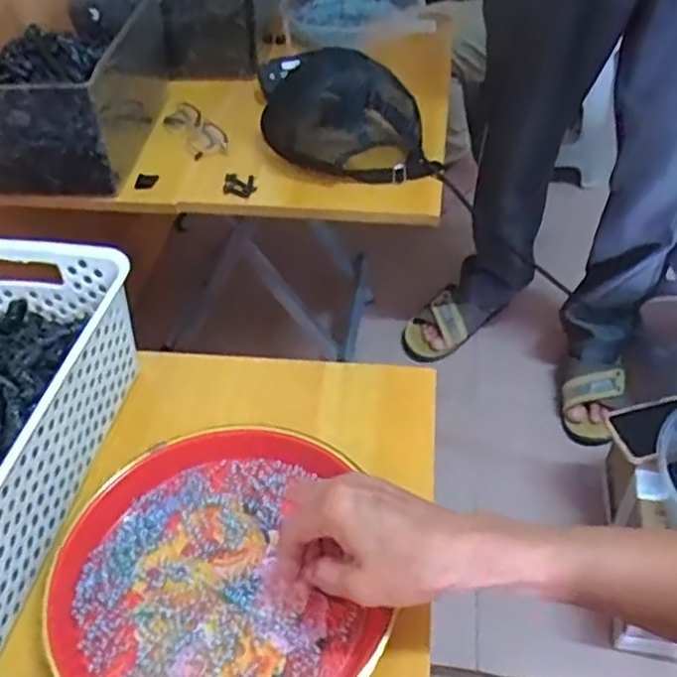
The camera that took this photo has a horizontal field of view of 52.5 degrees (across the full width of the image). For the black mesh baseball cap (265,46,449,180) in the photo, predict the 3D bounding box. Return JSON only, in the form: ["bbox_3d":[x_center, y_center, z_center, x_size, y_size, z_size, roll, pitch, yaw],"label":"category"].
[{"bbox_3d":[-0.017,-0.287,0.817,0.138,0.096,0.281,-30,51,-25],"label":"black mesh baseball cap"}]

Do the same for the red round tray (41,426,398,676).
[{"bbox_3d":[-0.083,0.157,0.444,0.197,0.027,0.210,-1,45,1],"label":"red round tray"}]

